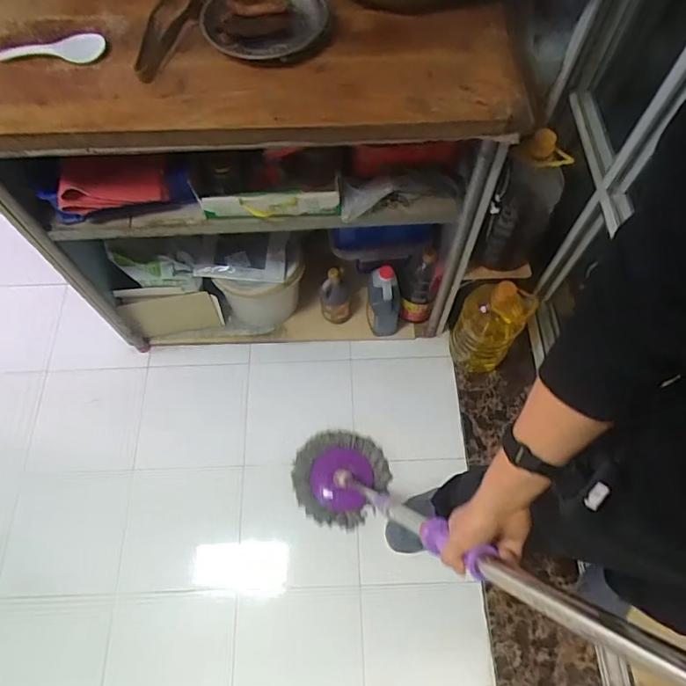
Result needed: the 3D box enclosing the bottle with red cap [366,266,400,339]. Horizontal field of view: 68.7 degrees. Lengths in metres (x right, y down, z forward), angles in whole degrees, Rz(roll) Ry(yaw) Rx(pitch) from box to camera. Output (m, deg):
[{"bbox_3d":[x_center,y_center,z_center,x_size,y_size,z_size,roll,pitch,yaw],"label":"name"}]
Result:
[{"bbox_3d":[0.117,-0.110,1.389,0.096,0.232,0.098,9,68,3],"label":"bottle with red cap"}]

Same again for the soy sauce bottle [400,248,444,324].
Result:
[{"bbox_3d":[0.210,-0.153,1.394,0.102,0.287,0.103,14,66,7],"label":"soy sauce bottle"}]

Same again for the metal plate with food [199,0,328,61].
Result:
[{"bbox_3d":[-0.130,-0.519,0.805,0.179,0.031,0.179,0,67,-1],"label":"metal plate with food"}]

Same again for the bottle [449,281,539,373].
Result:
[{"bbox_3d":[0.389,-0.054,1.330,0.160,0.346,0.156,0,65,1],"label":"bottle"}]

